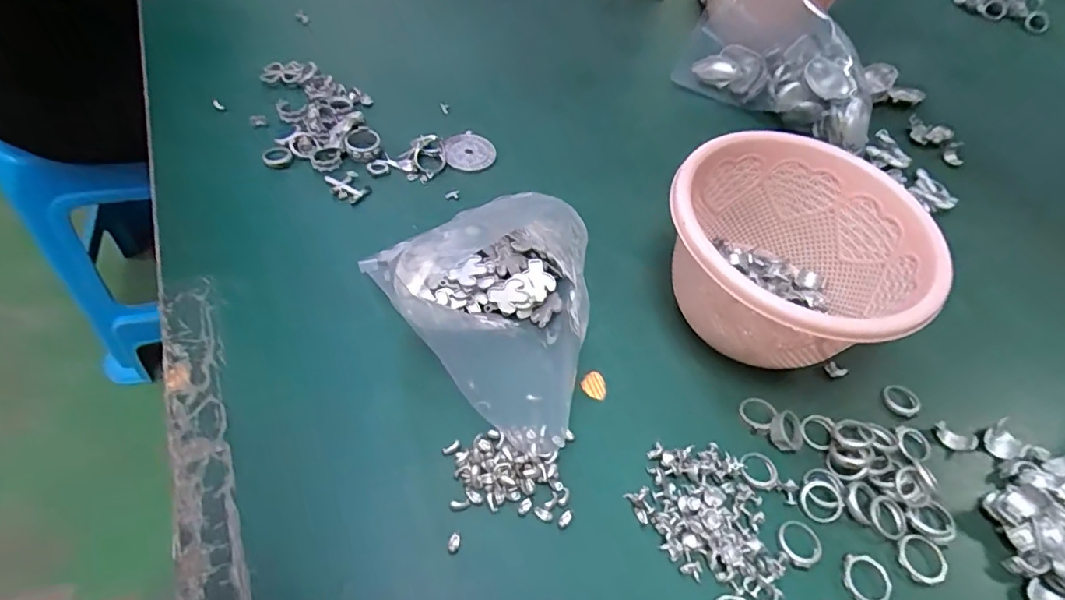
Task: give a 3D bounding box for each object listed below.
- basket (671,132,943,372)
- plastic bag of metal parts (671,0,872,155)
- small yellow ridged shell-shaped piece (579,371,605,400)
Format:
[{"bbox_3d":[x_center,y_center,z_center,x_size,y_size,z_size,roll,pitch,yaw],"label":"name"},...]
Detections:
[{"bbox_3d":[0.153,-0.023,0.347,0.141,0.092,0.143,25,55,13],"label":"basket"},{"bbox_3d":[0.230,-0.221,0.495,0.176,0.099,0.077,27,56,14],"label":"plastic bag of metal parts"},{"bbox_3d":[0.037,0.051,0.334,0.015,0.004,0.019,6,53,-1],"label":"small yellow ridged shell-shaped piece"}]

